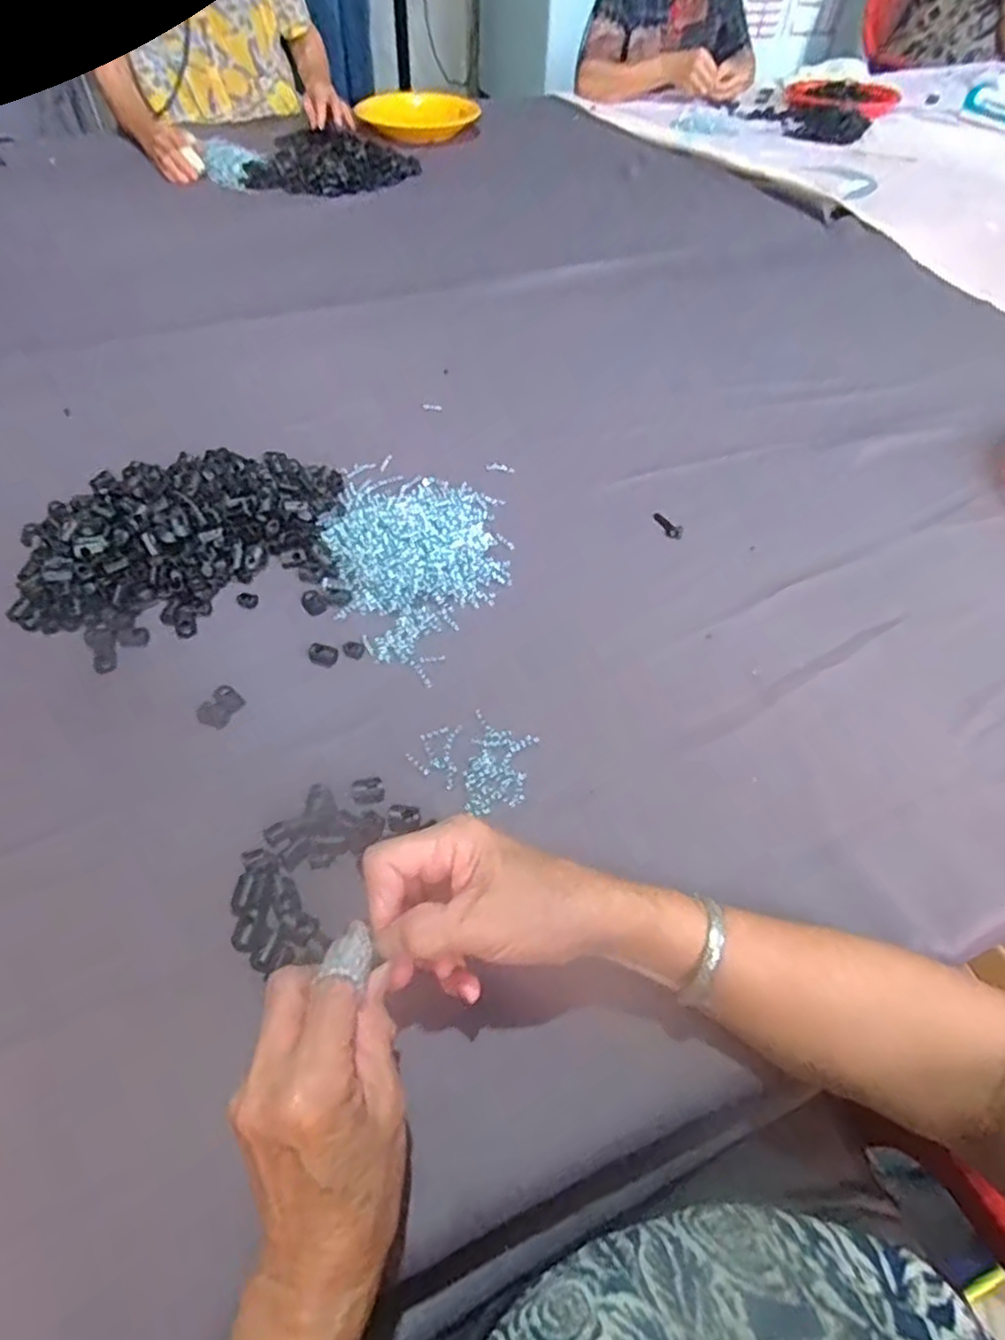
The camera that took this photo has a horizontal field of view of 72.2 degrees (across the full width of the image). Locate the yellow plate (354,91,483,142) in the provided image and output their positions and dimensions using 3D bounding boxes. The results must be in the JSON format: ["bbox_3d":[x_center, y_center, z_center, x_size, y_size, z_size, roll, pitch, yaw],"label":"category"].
[{"bbox_3d":[-0.160,-1.143,1.421,0.257,0.039,0.211,-17,54,-15],"label":"yellow plate"}]

